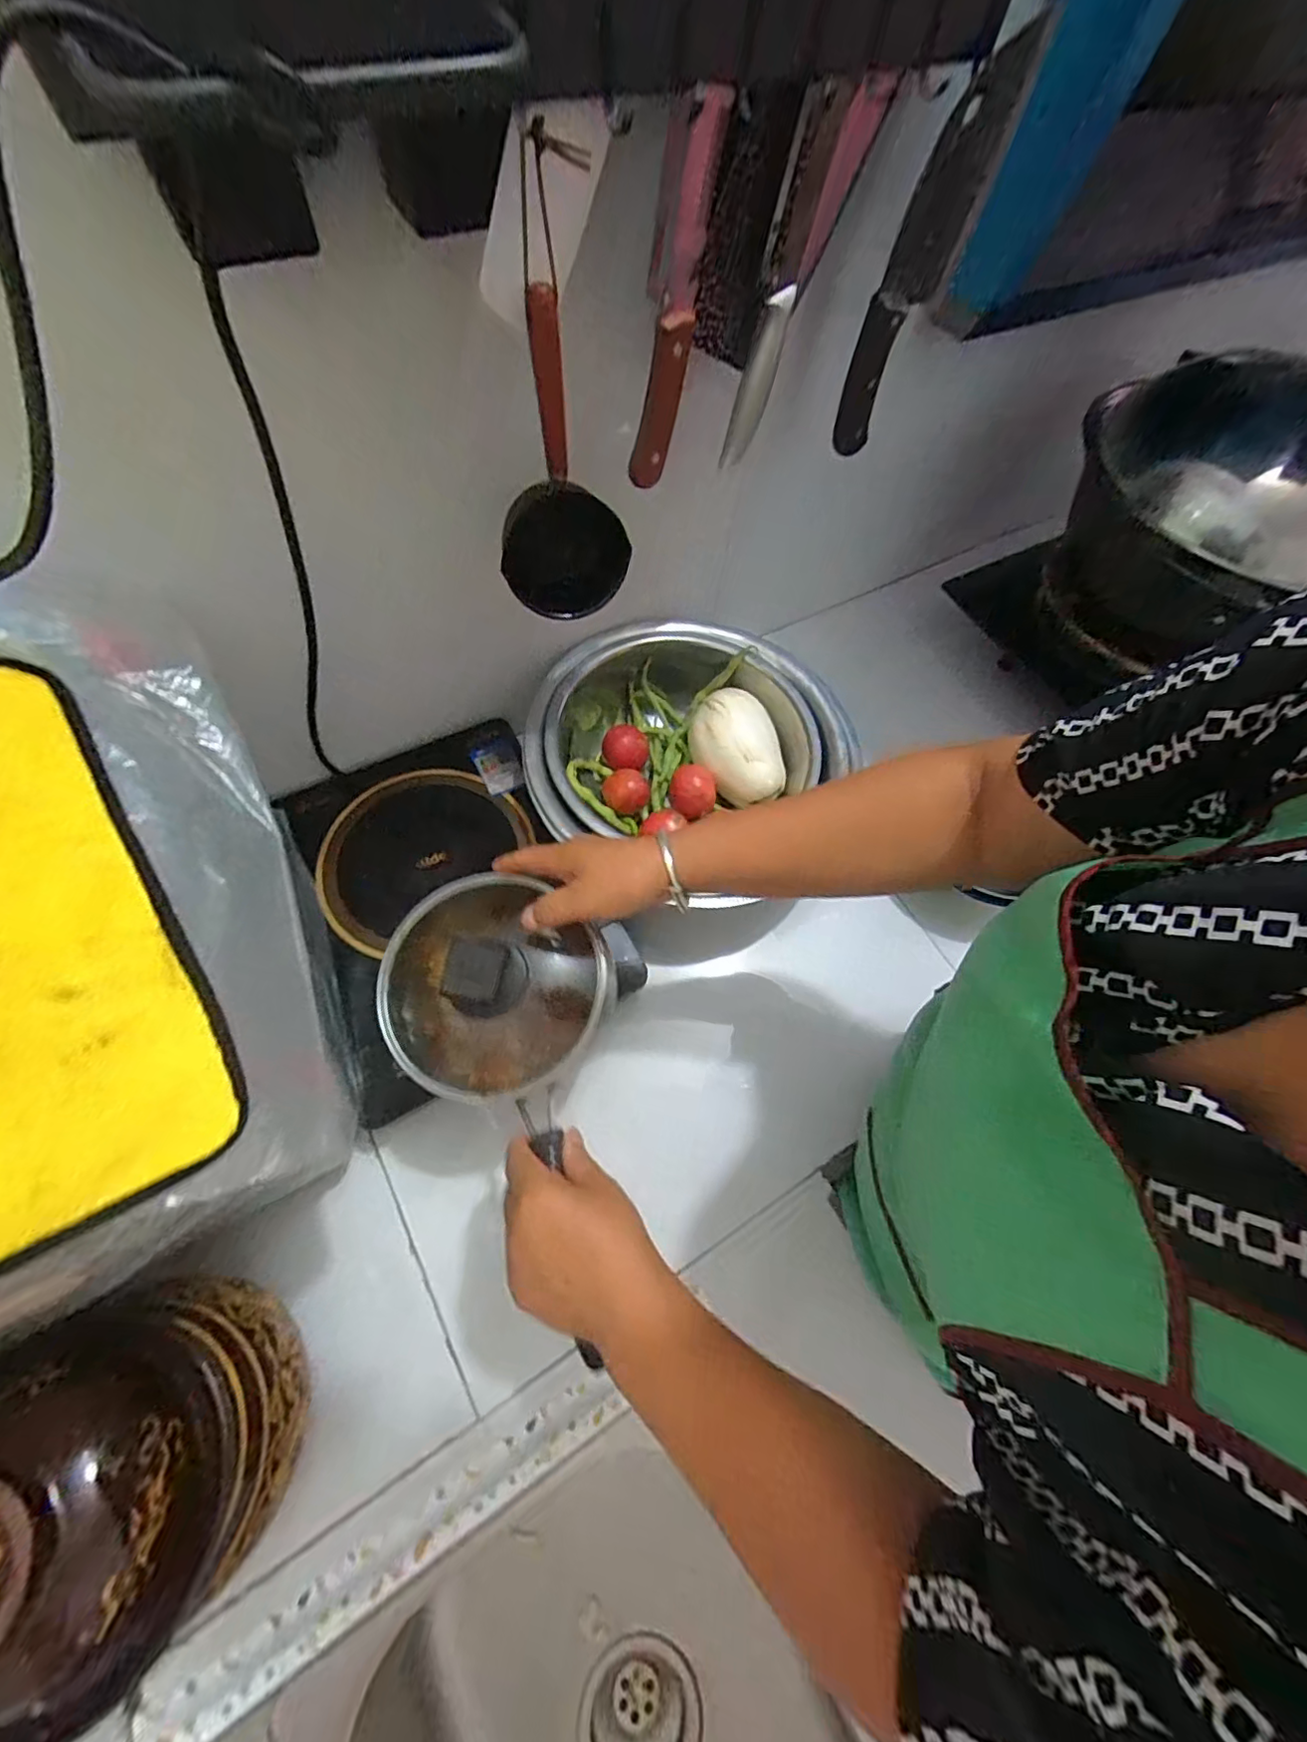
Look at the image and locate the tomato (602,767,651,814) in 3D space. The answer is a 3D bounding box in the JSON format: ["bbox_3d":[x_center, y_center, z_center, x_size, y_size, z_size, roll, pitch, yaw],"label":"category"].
[{"bbox_3d":[-0.030,-0.086,0.640,0.050,0.038,0.040,4,65,-1],"label":"tomato"}]

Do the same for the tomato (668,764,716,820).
[{"bbox_3d":[0.044,-0.083,0.644,0.051,0.045,0.061,-6,66,-6],"label":"tomato"}]

